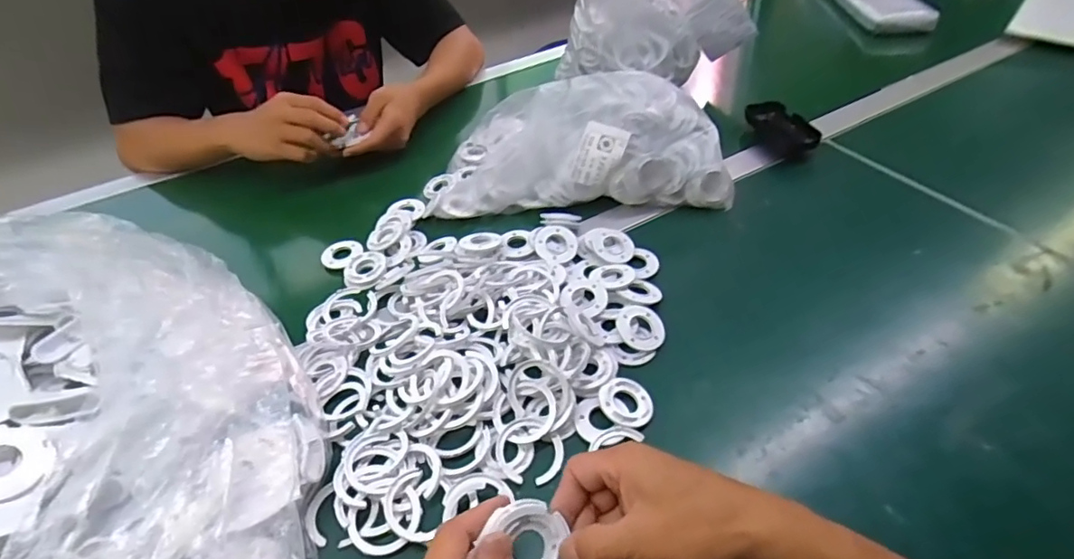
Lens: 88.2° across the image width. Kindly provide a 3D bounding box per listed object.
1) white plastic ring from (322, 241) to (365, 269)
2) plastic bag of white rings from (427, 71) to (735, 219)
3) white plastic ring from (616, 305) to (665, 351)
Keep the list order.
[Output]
[{"bbox_3d":[-0.214,-0.029,0.607,0.044,0.008,0.041,-3,44,3],"label":"white plastic ring"},{"bbox_3d":[0.049,-0.180,0.661,0.331,0.095,0.199,0,46,3],"label":"plastic bag of white rings"},{"bbox_3d":[0.093,0.043,0.495,0.044,0.007,0.041,5,62,-10],"label":"white plastic ring"}]

